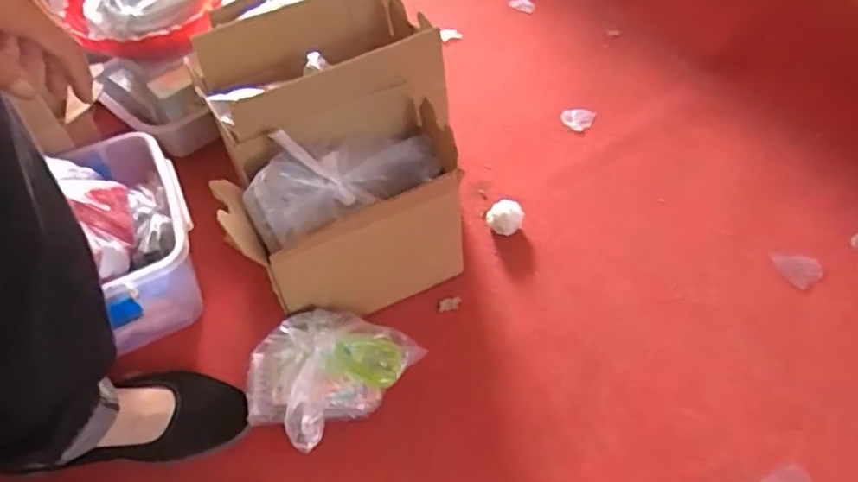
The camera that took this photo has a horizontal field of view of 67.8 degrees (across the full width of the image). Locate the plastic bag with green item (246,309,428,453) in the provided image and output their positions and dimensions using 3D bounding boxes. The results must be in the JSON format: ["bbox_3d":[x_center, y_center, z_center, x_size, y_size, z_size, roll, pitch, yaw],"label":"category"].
[{"bbox_3d":[-0.104,0.118,0.603,0.131,0.068,0.146,34,60,28],"label":"plastic bag with green item"}]

